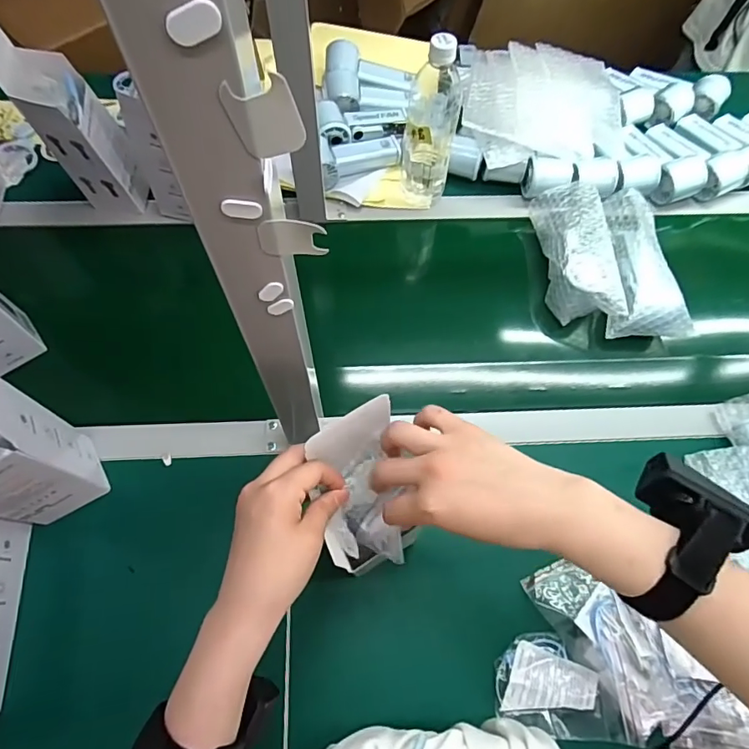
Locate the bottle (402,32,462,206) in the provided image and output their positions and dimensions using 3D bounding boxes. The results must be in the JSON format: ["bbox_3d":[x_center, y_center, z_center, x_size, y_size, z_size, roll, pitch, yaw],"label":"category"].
[{"bbox_3d":[0.074,-0.326,0.647,0.065,0.231,0.077,10,66,3],"label":"bottle"}]

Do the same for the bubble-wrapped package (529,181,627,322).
[{"bbox_3d":[0.271,-0.168,0.656,0.076,0.057,0.198,-2,66,-2],"label":"bubble-wrapped package"}]

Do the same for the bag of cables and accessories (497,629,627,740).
[{"bbox_3d":[0.172,0.295,0.463,0.109,0.008,0.083,3,66,0],"label":"bag of cables and accessories"}]

